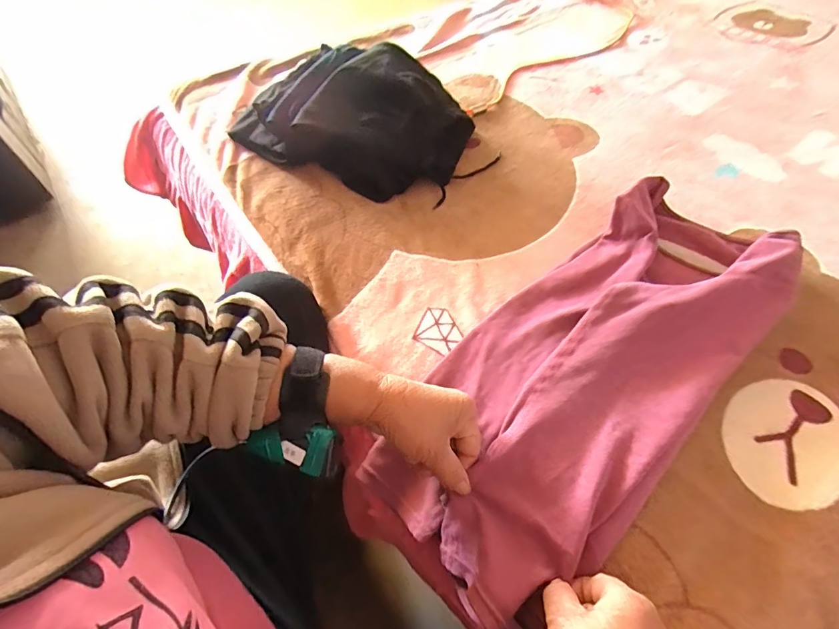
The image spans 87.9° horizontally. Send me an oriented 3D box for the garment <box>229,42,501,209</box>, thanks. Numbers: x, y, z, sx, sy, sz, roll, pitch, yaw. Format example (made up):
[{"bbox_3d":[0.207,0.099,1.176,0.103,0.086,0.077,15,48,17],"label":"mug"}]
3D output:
[{"bbox_3d":[-0.095,-0.327,0.714,0.391,0.109,0.246,18,55,16],"label":"garment"}]

